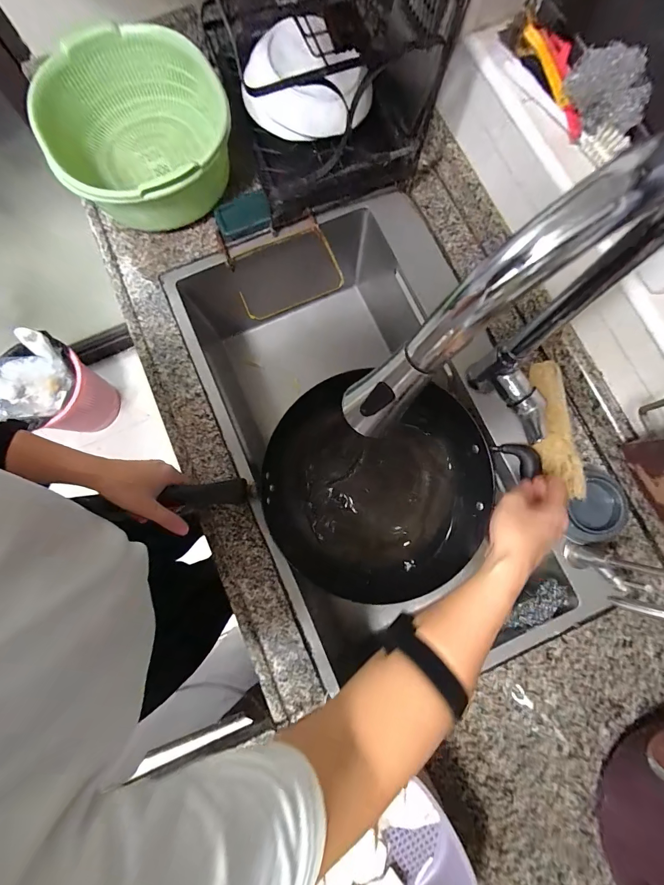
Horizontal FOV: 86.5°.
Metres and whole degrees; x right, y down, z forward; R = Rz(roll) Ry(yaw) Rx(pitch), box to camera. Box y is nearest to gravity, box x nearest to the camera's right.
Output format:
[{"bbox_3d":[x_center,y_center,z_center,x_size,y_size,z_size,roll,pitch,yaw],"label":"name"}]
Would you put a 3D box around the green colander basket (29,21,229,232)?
[{"bbox_3d":[-0.297,-0.483,0.562,0.265,0.100,0.289,0,80,1],"label":"green colander basket"}]

